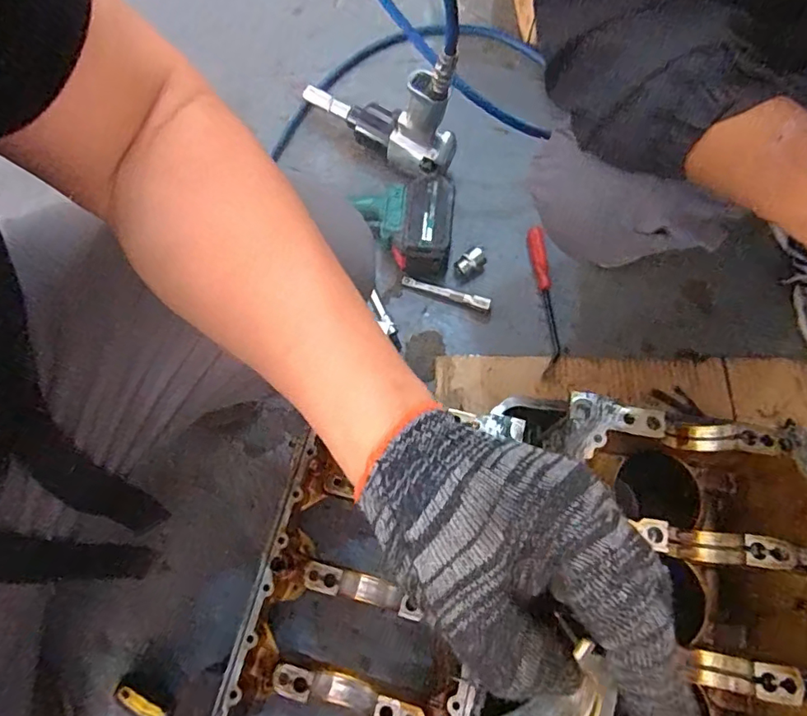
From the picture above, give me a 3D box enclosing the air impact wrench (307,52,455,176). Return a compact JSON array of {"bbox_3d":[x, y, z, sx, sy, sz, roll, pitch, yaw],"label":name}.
[{"bbox_3d":[-0.041,-0.351,0.726,0.242,0.192,0.056,31,73,8],"label":"air impact wrench"}]

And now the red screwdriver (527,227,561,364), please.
[{"bbox_3d":[0.193,-0.093,0.738,0.022,0.026,0.193,-4,72,-3],"label":"red screwdriver"}]

